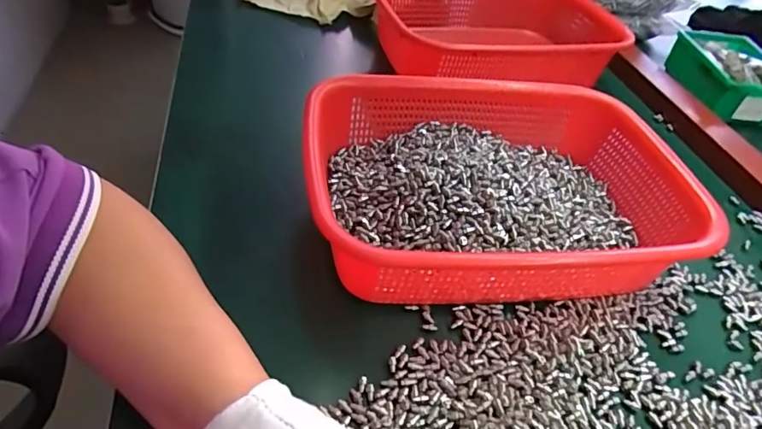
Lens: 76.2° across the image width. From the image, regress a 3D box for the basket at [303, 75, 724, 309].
[{"bbox_3d":[0.084,-0.021,0.380,0.272,0.080,0.208,1,44,-9],"label":"basket"}]

